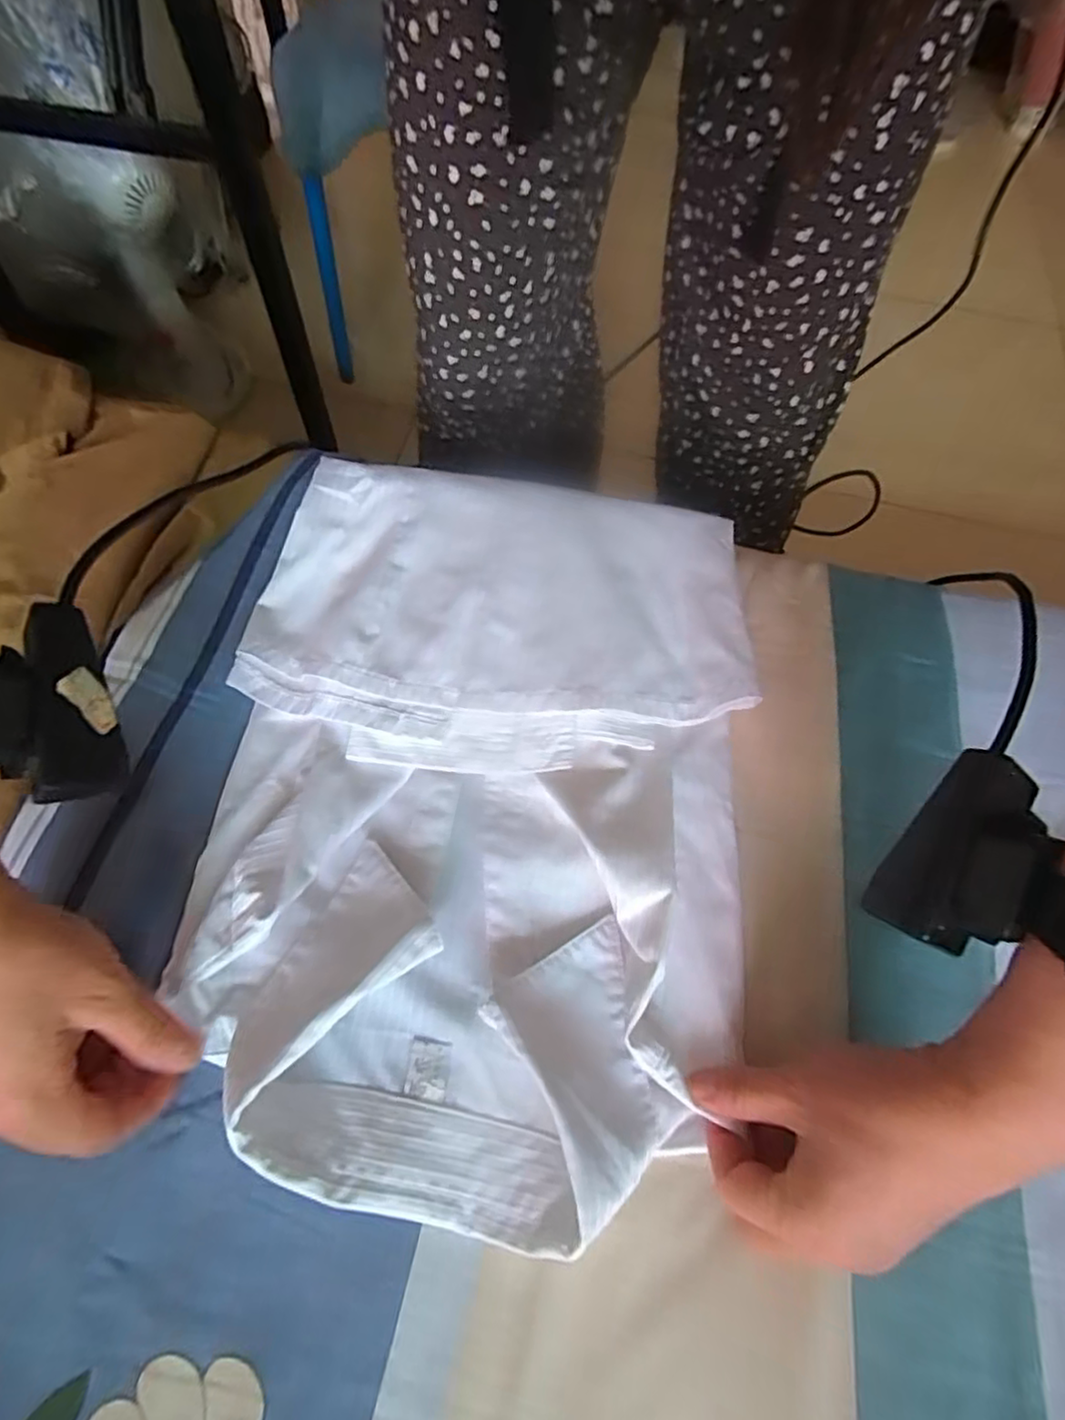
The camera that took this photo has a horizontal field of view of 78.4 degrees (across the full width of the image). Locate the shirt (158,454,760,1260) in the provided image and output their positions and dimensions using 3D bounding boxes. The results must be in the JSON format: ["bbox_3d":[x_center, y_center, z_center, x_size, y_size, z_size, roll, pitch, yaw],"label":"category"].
[{"bbox_3d":[-0.030,0.028,0.337,0.268,0.039,0.371,10,63,2],"label":"shirt"}]

